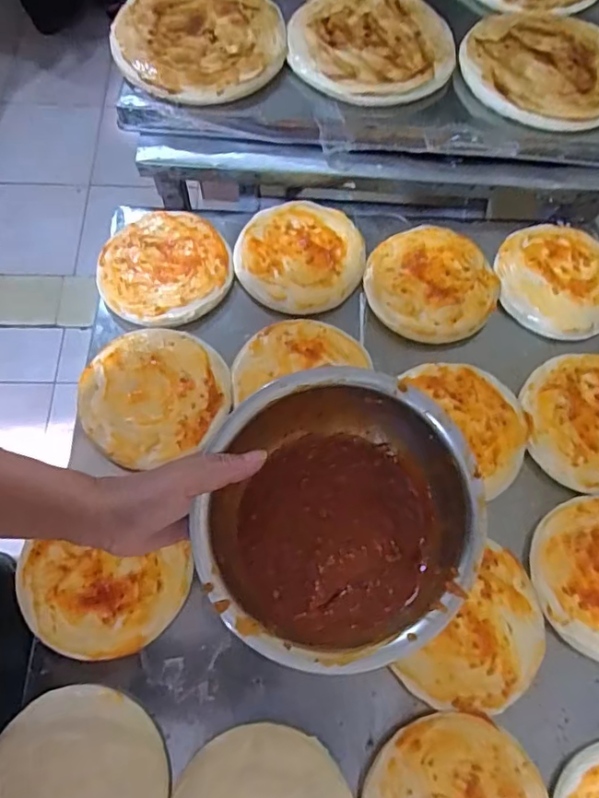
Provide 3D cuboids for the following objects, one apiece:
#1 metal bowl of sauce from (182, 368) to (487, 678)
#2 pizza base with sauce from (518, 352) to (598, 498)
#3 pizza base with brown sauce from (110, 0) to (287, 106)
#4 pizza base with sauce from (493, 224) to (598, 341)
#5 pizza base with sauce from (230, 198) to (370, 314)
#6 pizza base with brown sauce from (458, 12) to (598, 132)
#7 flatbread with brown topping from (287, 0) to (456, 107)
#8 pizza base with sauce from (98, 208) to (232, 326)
[{"bbox_3d":[0.024,0.083,0.411,0.193,0.080,0.193,1,84,-7],"label":"metal bowl of sauce"},{"bbox_3d":[0.306,0.024,0.587,0.140,0.012,0.149,1,68,-2],"label":"pizza base with sauce"},{"bbox_3d":[-0.117,-0.429,0.674,0.194,0.023,0.185,-2,68,-3],"label":"pizza base with brown sauce"},{"bbox_3d":[0.300,-0.140,0.654,0.142,0.021,0.140,1,68,-2],"label":"pizza base with sauce"},{"bbox_3d":[0.001,-0.167,0.653,0.142,0.013,0.148,2,68,-2],"label":"pizza base with sauce"},{"bbox_3d":[0.293,-0.396,0.674,0.197,0.017,0.184,6,68,0],"label":"pizza base with brown sauce"},{"bbox_3d":[0.086,-0.431,0.681,0.189,0.026,0.190,4,68,-1],"label":"flatbread with brown topping"},{"bbox_3d":[-0.153,-0.151,0.641,0.144,0.017,0.149,1,68,-2],"label":"pizza base with sauce"}]

